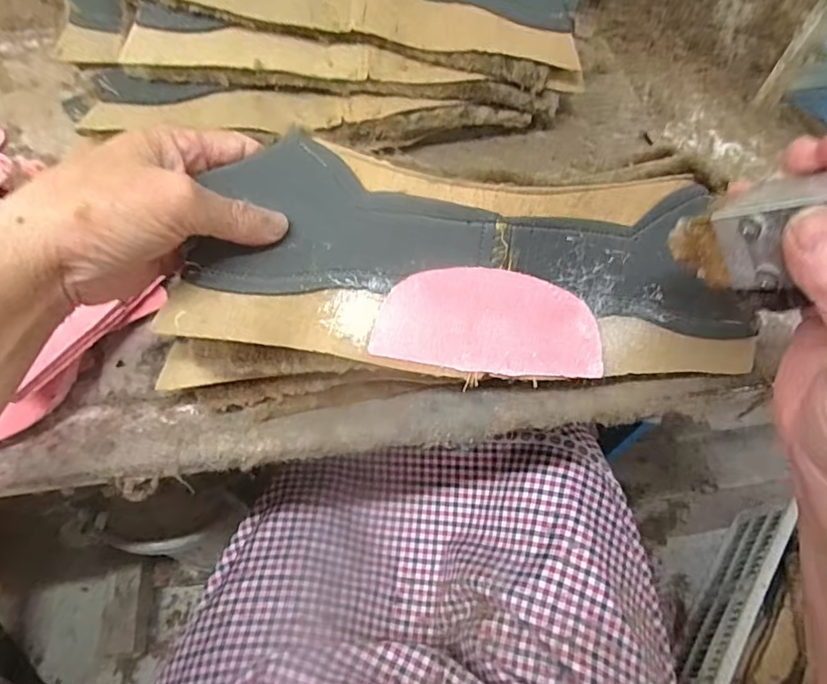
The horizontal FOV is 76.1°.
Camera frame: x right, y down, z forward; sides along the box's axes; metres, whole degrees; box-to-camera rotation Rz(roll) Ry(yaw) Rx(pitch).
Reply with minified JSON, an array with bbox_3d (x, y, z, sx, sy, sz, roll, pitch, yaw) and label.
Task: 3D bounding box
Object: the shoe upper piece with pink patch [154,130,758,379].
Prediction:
[{"bbox_3d":[0.046,-0.041,0.305,0.327,0.023,0.114,5,91,-8],"label":"shoe upper piece with pink patch"}]

